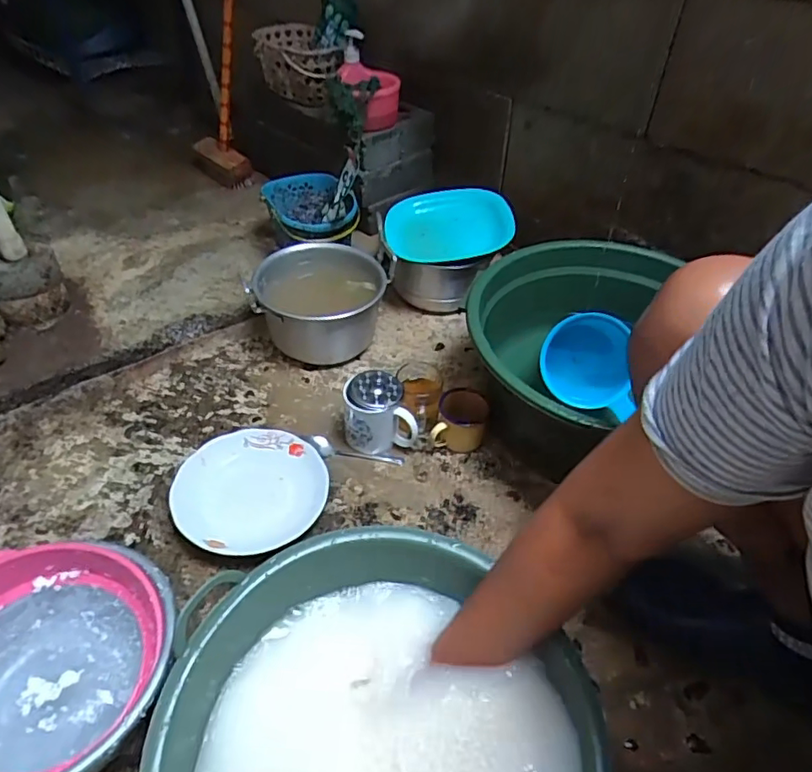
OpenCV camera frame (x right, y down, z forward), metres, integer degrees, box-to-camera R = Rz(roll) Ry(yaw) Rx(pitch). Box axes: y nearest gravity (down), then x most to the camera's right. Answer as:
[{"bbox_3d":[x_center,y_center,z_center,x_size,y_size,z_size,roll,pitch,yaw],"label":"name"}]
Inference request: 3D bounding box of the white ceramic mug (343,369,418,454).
[{"bbox_3d":[-0.041,0.043,0.820,0.094,0.104,0.082,-14,46,-15],"label":"white ceramic mug"}]

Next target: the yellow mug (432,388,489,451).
[{"bbox_3d":[0.082,0.053,0.838,0.076,0.072,0.074,9,44,8],"label":"yellow mug"}]

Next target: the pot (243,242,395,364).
[{"bbox_3d":[-0.142,-0.138,0.962,0.216,0.120,0.208,1,44,-1],"label":"pot"}]

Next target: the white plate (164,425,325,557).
[{"bbox_3d":[-0.208,0.143,0.748,0.190,0.037,0.189,3,43,-3],"label":"white plate"}]

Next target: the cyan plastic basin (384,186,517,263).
[{"bbox_3d":[0.089,-0.315,1.089,0.233,0.135,0.037,-6,12,14],"label":"cyan plastic basin"}]

